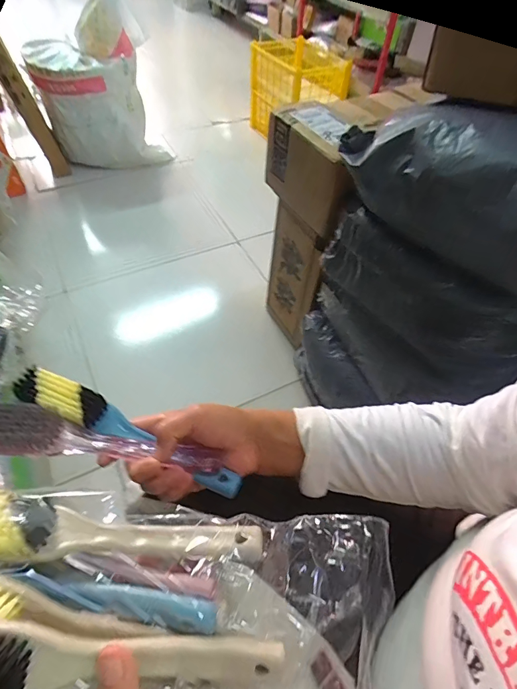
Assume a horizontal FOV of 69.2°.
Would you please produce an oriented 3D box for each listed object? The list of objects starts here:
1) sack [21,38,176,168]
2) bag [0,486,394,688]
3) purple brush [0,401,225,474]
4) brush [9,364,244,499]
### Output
[{"bbox_3d":[-0.620,-0.952,1.528,0.418,0.381,0.244,12,53,4],"label":"sack"},{"bbox_3d":[-0.073,0.173,0.227,0.308,0.059,0.159,14,53,-7],"label":"bag"},{"bbox_3d":[-0.147,0.085,0.333,0.228,0.026,0.037,13,52,-10],"label":"purple brush"},{"bbox_3d":[-0.124,0.082,0.352,0.233,0.022,0.035,28,55,2],"label":"brush"}]

